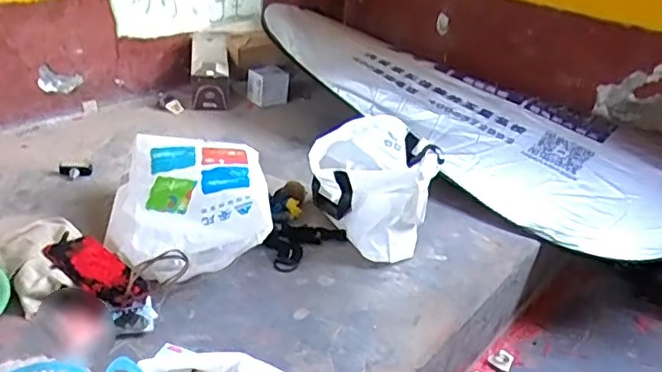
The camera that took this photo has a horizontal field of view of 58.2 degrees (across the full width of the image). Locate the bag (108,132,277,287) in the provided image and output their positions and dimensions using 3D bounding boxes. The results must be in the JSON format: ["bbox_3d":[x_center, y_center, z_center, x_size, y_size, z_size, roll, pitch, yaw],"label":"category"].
[{"bbox_3d":[-0.273,0.035,1.138,0.282,0.130,0.329,0,29,-13],"label":"bag"}]

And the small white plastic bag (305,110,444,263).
[{"bbox_3d":[0.078,-0.001,1.238,0.243,0.204,0.268,6,28,-2],"label":"small white plastic bag"}]

